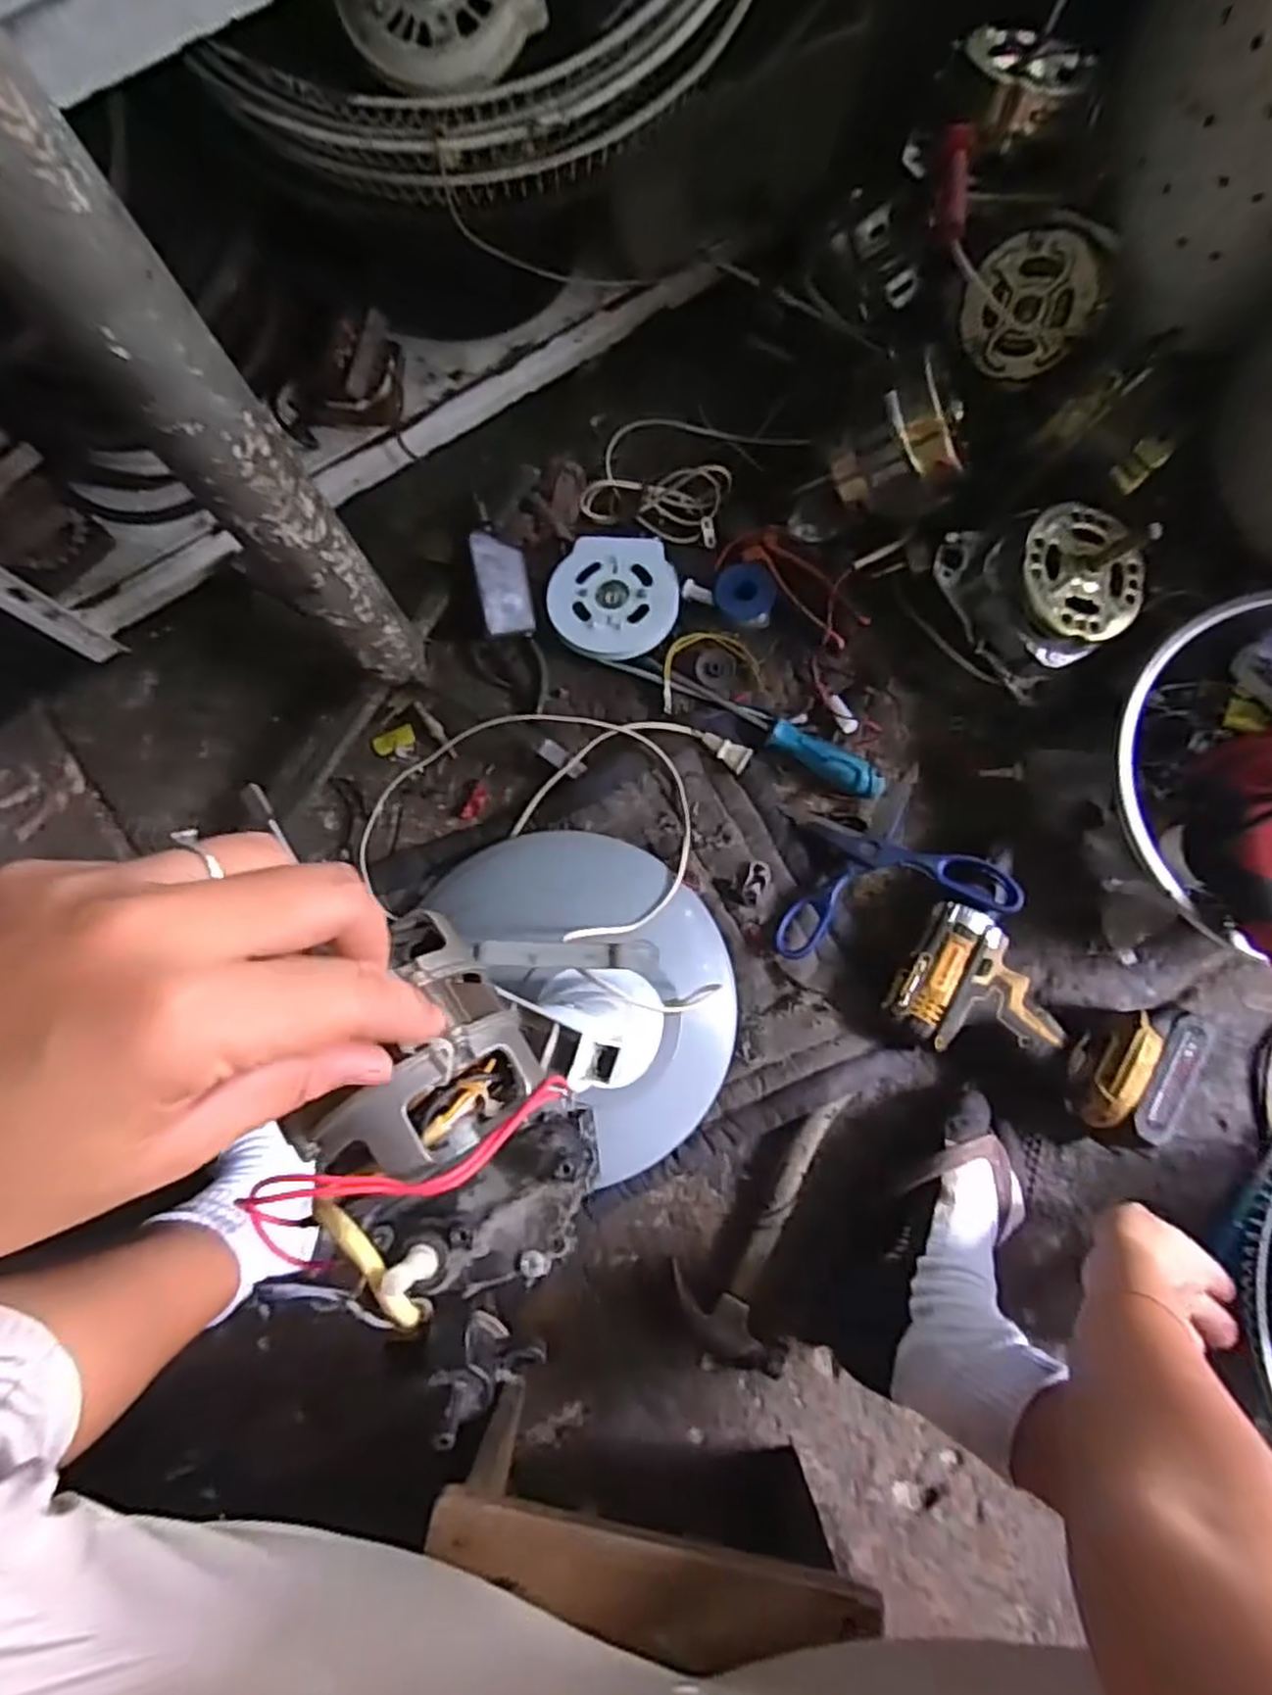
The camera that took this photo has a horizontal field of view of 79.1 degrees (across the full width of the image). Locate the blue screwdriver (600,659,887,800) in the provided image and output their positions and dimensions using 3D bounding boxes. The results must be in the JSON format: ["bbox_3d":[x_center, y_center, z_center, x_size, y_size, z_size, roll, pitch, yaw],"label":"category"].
[{"bbox_3d":[0.097,-0.114,0.698,0.271,0.026,0.042,24,80,5],"label":"blue screwdriver"}]

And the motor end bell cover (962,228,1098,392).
[{"bbox_3d":[0.350,-0.483,0.686,0.105,0.106,0.030,42,37,-10],"label":"motor end bell cover"}]

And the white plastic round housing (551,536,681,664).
[{"bbox_3d":[-0.021,-0.238,0.722,0.118,0.013,0.125,0,79,0],"label":"white plastic round housing"}]

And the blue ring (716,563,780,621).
[{"bbox_3d":[0.102,-0.240,0.722,0.057,0.013,0.052,0,79,0],"label":"blue ring"}]

